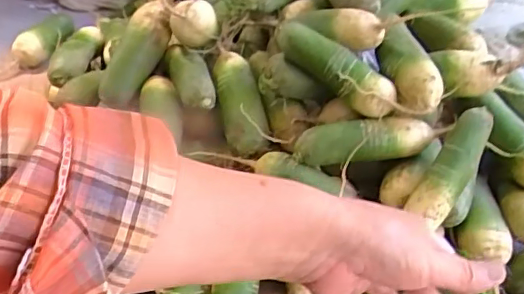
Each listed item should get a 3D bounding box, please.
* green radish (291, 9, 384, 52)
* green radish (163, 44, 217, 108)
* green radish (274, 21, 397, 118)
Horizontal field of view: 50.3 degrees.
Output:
[{"bbox_3d":[0.102,-0.162,0.746,0.133,0.045,0.042,25,46,38],"label":"green radish"},{"bbox_3d":[-0.102,-0.102,0.796,0.045,0.043,0.120,-13,47,-16],"label":"green radish"},{"bbox_3d":[0.093,-0.102,0.704,0.173,0.047,0.047,36,50,6],"label":"green radish"}]

